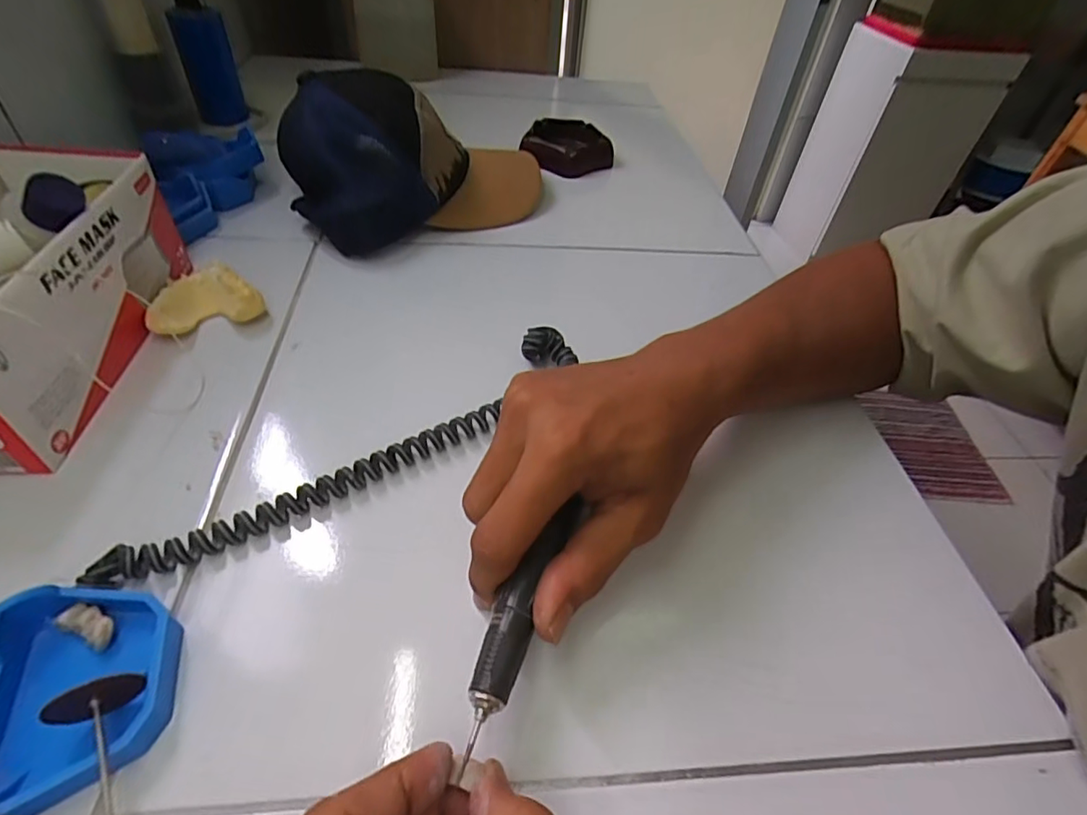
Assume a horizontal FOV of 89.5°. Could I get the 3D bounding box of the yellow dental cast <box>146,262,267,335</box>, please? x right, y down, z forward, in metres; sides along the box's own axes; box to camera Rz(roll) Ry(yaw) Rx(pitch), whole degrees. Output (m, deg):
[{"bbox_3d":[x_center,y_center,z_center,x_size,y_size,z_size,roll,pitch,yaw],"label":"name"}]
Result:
[{"bbox_3d":[-0.232,-0.074,0.378,0.068,0.028,0.044,-17,50,-22],"label":"yellow dental cast"}]

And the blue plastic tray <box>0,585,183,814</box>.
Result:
[{"bbox_3d":[-0.181,0.108,0.215,0.063,0.026,0.079,-9,48,-15],"label":"blue plastic tray"}]

